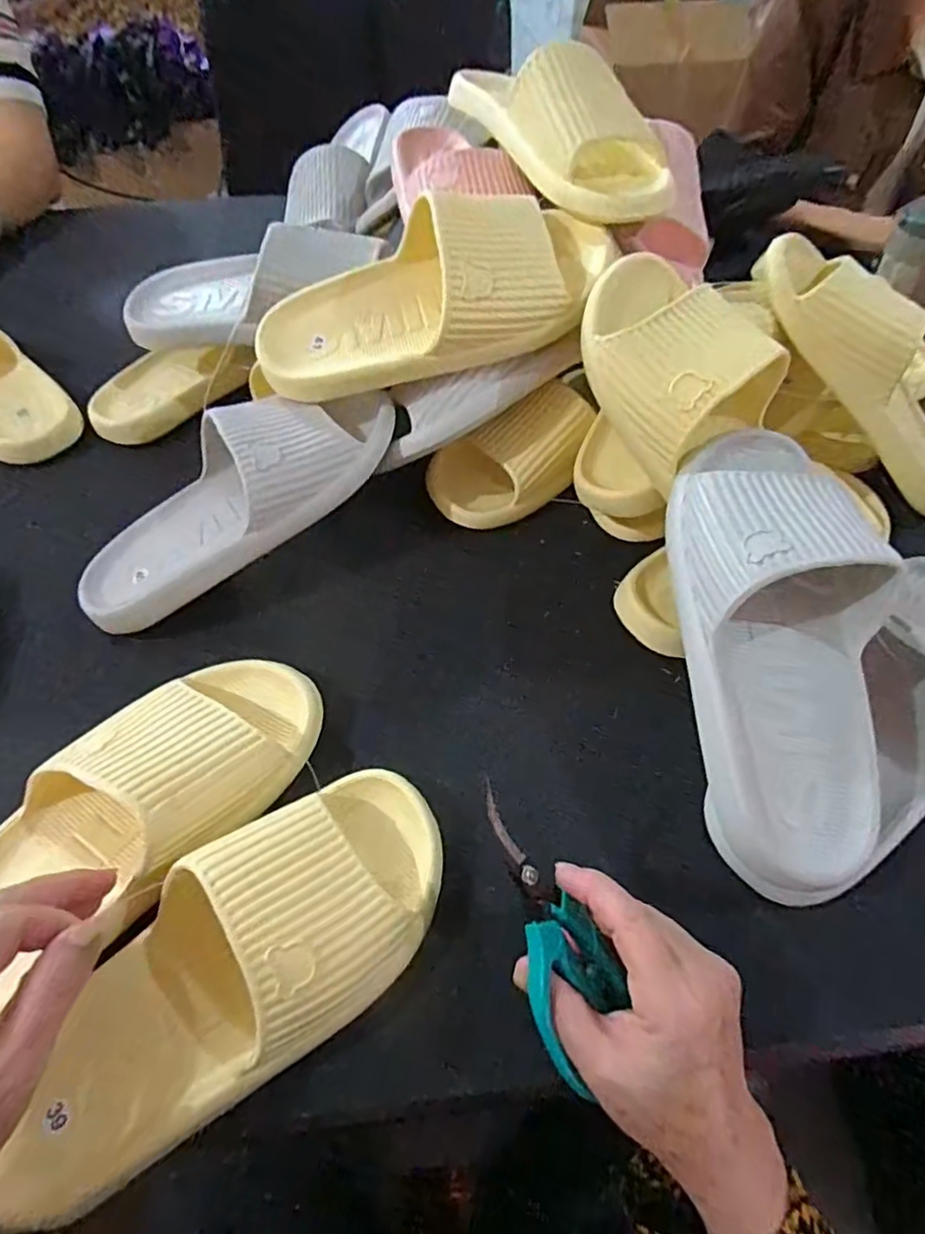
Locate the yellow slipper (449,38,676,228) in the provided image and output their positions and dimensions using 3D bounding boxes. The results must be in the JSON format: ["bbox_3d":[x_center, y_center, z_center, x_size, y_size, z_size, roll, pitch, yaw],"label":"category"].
[{"bbox_3d":[0.079,-0.399,0.492,0.091,0.064,0.266,-19,57,-14],"label":"yellow slipper"}]

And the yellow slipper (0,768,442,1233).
[{"bbox_3d":[-0.107,0.165,0.305,0.224,0.060,0.098,-41,65,-18],"label":"yellow slipper"}]

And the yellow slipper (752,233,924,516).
[{"bbox_3d":[0.318,-0.190,0.472,0.237,0.065,0.091,43,57,-18],"label":"yellow slipper"}]

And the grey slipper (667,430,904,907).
[{"bbox_3d":[0.185,0.006,0.360,0.114,0.075,0.290,2,74,0],"label":"grey slipper"}]

